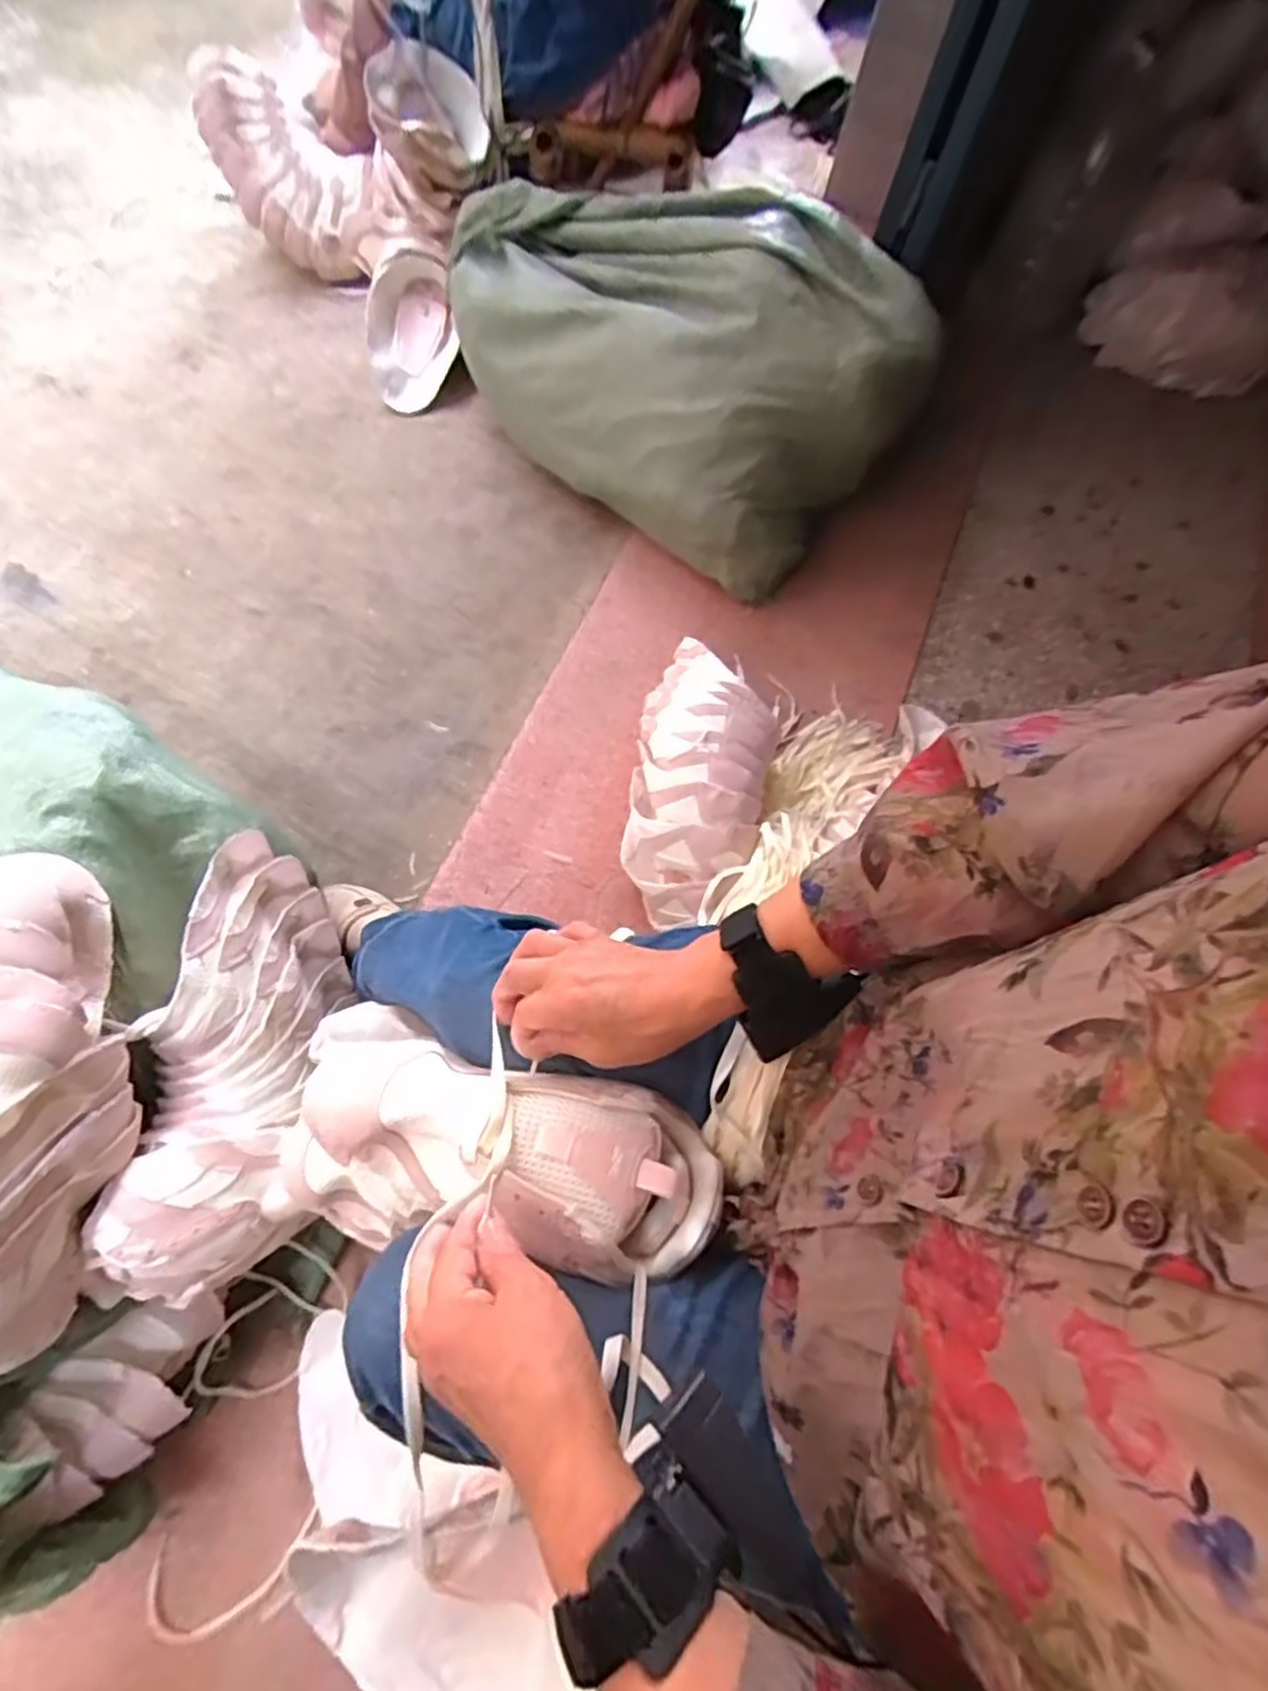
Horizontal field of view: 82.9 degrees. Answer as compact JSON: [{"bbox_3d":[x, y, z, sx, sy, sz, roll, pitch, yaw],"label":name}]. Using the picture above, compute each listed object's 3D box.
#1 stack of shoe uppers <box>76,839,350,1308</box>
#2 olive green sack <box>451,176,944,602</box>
[{"bbox_3d":[-0.349,0.190,0.647,0.143,0.125,0.392,9,67,-2],"label":"stack of shoe uppers"},{"bbox_3d":[0.054,-0.765,1.097,0.686,0.312,0.425,43,70,11],"label":"olive green sack"}]

